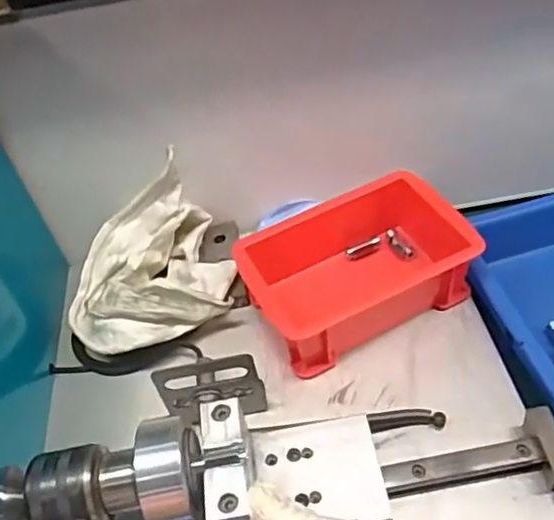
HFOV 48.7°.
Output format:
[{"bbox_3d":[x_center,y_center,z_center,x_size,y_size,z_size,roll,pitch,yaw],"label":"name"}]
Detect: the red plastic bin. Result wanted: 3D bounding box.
[{"bbox_3d":[0.057,0.006,0.430,0.151,0.057,0.098,-23,48,-11],"label":"red plastic bin"}]

